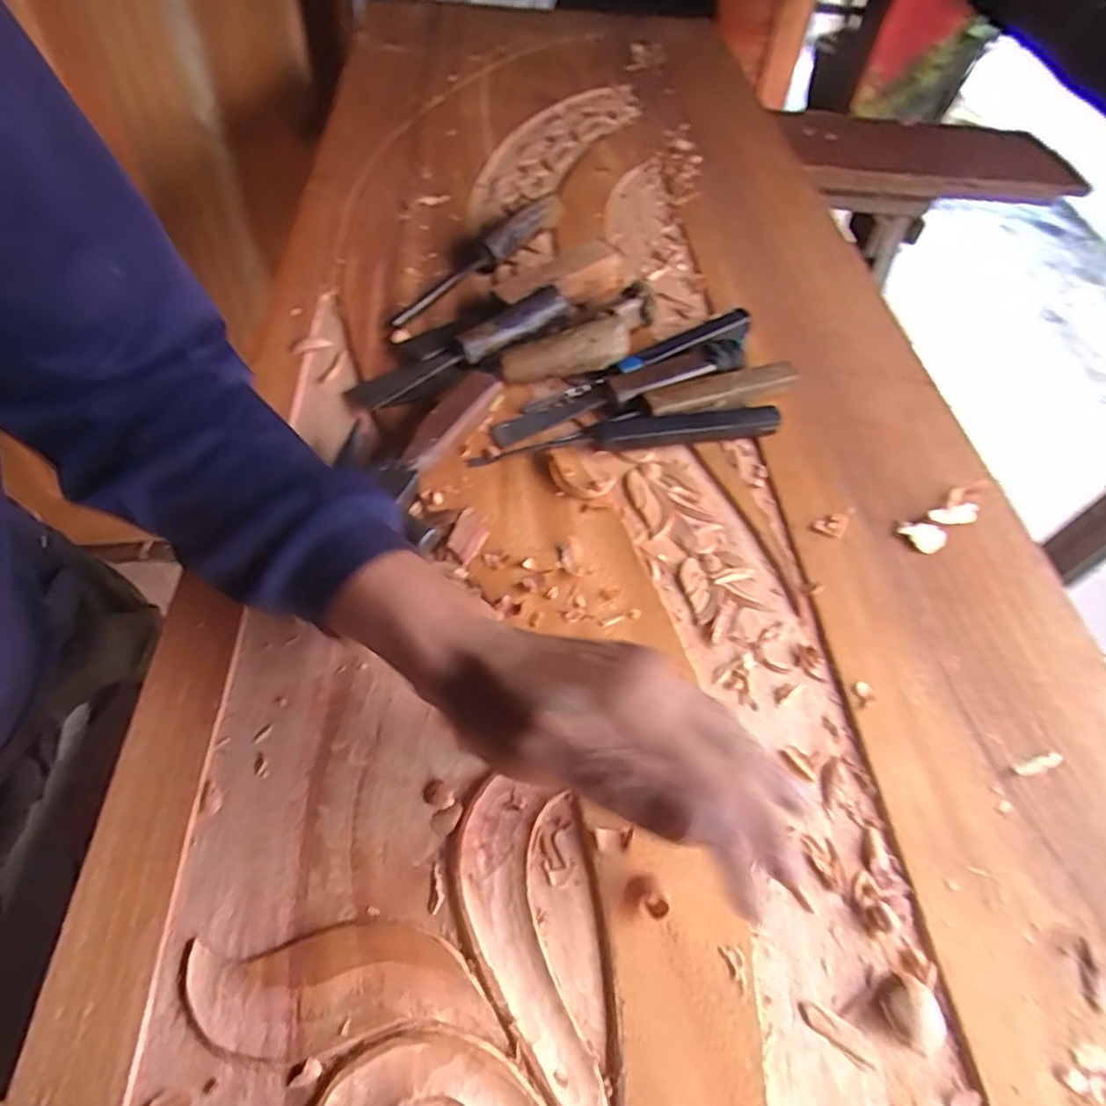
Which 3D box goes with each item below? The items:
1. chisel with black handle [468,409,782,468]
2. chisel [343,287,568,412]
[{"bbox_3d":[0.060,-0.090,0.477,0.242,0.020,0.020,-6,56,-9],"label":"chisel with black handle"},{"bbox_3d":[-0.076,-0.168,0.513,0.197,0.020,0.042,-29,61,-9],"label":"chisel"}]

